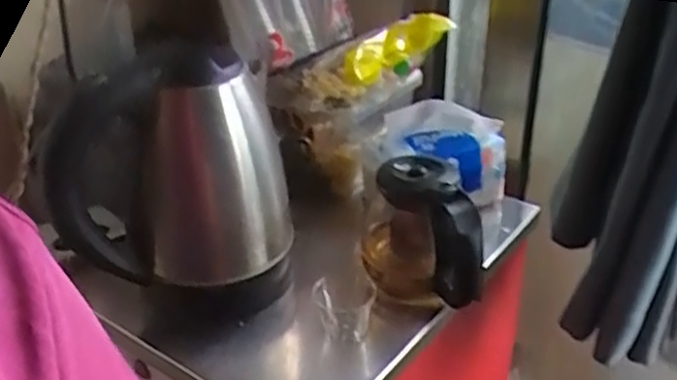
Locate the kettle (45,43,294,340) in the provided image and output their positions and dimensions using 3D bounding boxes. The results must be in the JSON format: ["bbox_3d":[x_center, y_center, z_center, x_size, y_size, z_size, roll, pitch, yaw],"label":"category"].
[{"bbox_3d":[-0.147,-0.001,0.658,0.159,0.240,0.165,-1,30,1],"label":"kettle"}]

